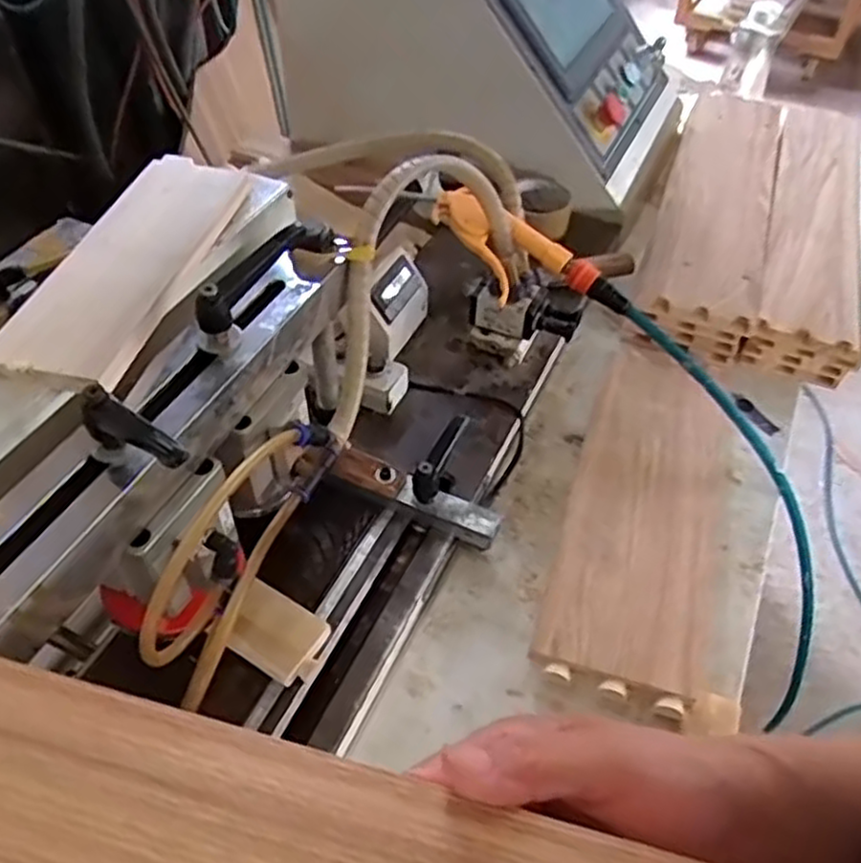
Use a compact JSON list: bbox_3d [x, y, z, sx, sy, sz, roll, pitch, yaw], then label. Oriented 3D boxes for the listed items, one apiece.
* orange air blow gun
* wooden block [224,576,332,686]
[{"bbox_3d":[0.087,-0.148,0.658,0.187,0.050,0.072,24,48,-10],"label":"orange air blow gun"},{"bbox_3d":[-0.110,0.145,0.536,0.071,0.006,0.051,29,59,12],"label":"wooden block"}]

